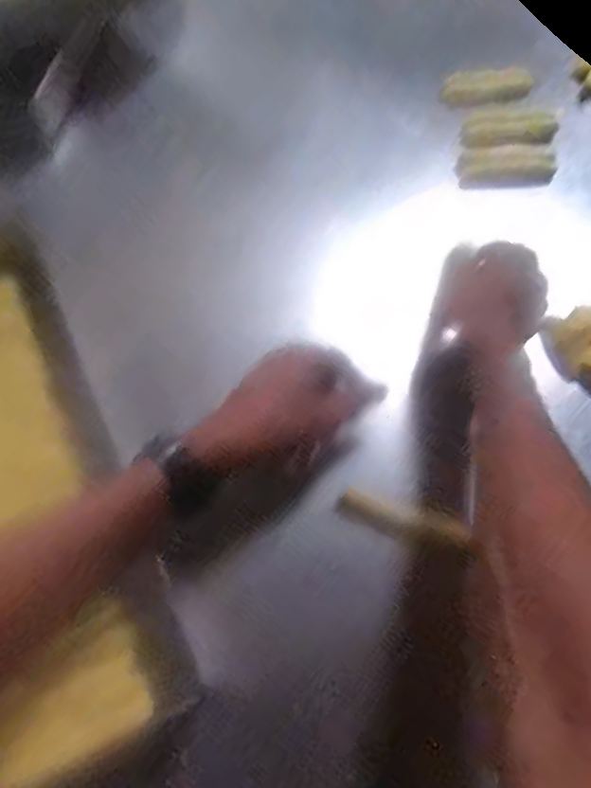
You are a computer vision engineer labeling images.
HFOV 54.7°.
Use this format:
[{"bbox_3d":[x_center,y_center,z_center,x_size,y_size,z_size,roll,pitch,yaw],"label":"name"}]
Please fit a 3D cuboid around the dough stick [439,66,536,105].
[{"bbox_3d":[0.210,-0.338,0.631,0.096,0.023,0.026,-6,65,-5],"label":"dough stick"}]

